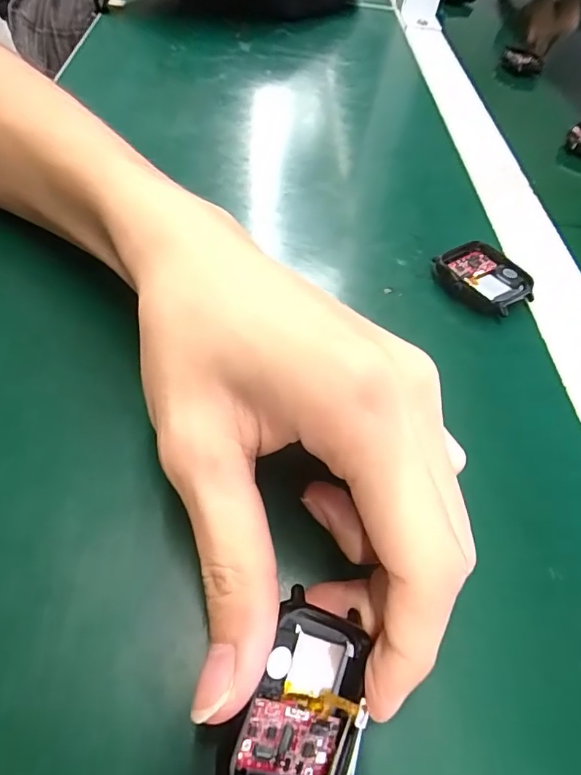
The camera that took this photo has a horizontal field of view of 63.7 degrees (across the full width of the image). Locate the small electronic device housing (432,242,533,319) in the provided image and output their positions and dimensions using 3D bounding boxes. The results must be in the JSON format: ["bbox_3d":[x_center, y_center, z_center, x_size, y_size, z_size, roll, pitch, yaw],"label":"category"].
[{"bbox_3d":[0.100,-0.056,0.244,0.039,0.011,0.046,-29,63,-26],"label":"small electronic device housing"}]

